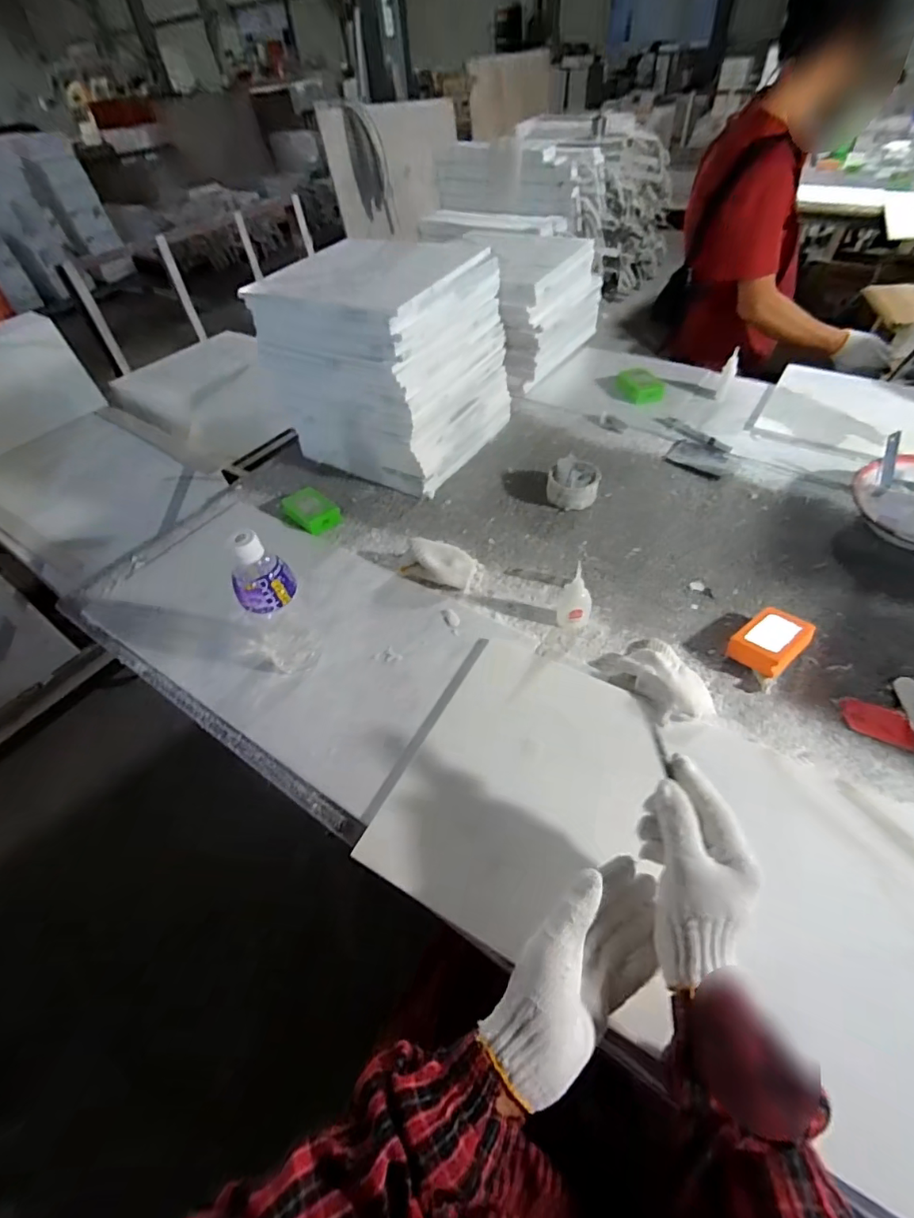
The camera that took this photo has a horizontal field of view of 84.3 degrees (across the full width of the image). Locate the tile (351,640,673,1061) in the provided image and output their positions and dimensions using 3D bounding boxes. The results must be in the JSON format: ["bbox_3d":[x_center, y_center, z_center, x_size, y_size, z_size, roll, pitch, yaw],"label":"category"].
[{"bbox_3d":[0.072,0.178,0.537,0.231,0.018,0.299,19,56,24],"label":"tile"}]

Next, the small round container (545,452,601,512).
[{"bbox_3d":[0.199,-0.216,0.865,0.084,0.060,0.083,-4,47,5],"label":"small round container"}]

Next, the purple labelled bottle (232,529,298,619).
[{"bbox_3d":[-0.215,-0.041,0.543,0.065,0.084,0.048,-34,52,-21],"label":"purple labelled bottle"}]

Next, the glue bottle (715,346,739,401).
[{"bbox_3d":[0.555,-0.482,1.033,0.027,0.088,0.033,16,52,22],"label":"glue bottle"}]

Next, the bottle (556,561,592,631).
[{"bbox_3d":[0.155,-0.016,0.654,0.042,0.096,0.032,8,49,16],"label":"bottle"}]

